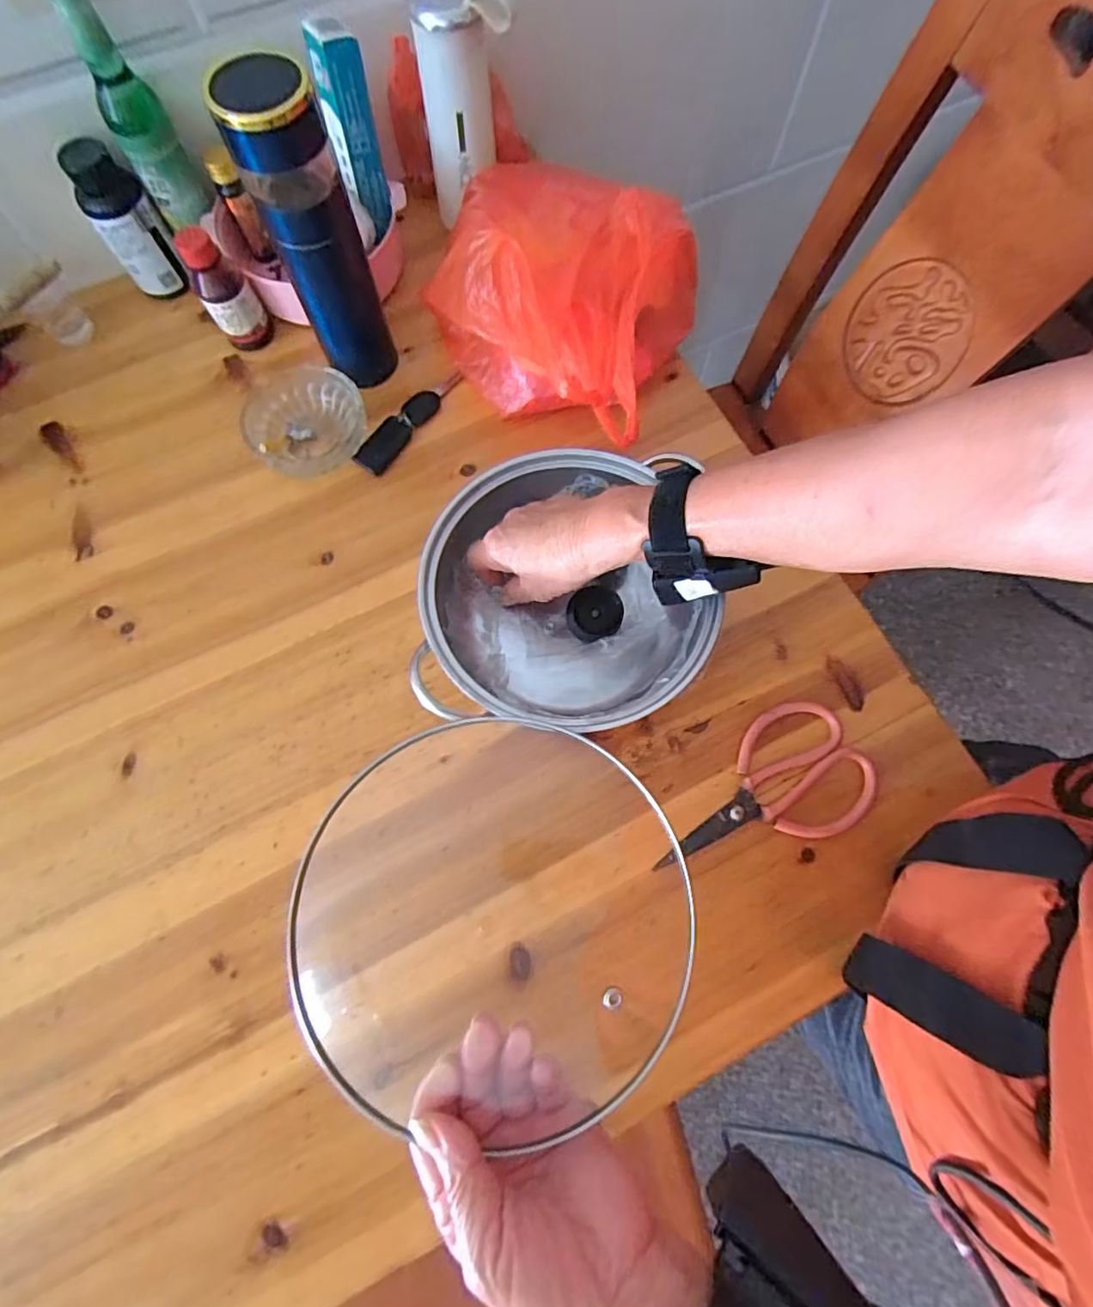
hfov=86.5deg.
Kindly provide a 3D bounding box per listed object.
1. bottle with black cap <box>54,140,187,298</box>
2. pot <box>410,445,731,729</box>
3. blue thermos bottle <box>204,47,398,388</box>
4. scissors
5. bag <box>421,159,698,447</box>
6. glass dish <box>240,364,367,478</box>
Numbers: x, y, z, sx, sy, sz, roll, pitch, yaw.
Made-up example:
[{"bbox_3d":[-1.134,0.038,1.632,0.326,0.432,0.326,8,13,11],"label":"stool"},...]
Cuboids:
[{"bbox_3d":[-0.372,-0.382,0.525,0.054,0.119,0.042,-35,76,-10],"label":"bottle with black cap"},{"bbox_3d":[0.015,-0.042,0.450,0.203,0.081,0.209,0,73,0],"label":"pot"},{"bbox_3d":[-0.175,-0.311,0.455,0.061,0.224,0.055,-27,75,-8],"label":"blue thermos bottle"},{"bbox_3d":[0.157,0.109,0.427,0.168,0.016,0.091,-31,75,-9],"label":"scissors"},{"bbox_3d":[0.032,-0.307,0.498,0.224,0.135,0.199,37,77,11],"label":"bag"},{"bbox_3d":[-0.216,-0.208,0.521,0.103,0.029,0.100,0,73,0],"label":"glass dish"}]

